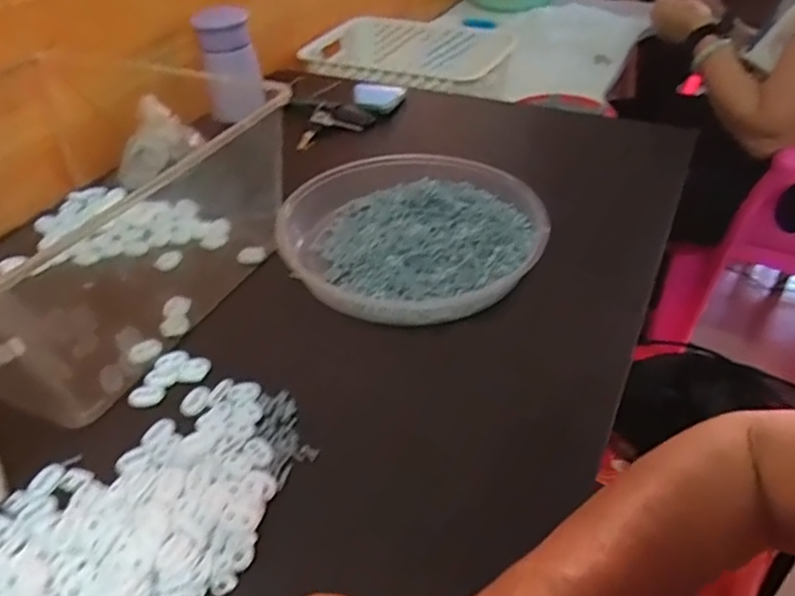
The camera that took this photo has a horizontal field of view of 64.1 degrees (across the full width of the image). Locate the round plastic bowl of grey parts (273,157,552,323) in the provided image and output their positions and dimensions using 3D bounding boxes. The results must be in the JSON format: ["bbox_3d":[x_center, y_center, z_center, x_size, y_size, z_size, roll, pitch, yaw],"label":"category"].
[{"bbox_3d":[0.013,-0.068,0.575,0.230,0.042,0.222,-1,39,1],"label":"round plastic bowl of grey parts"}]

